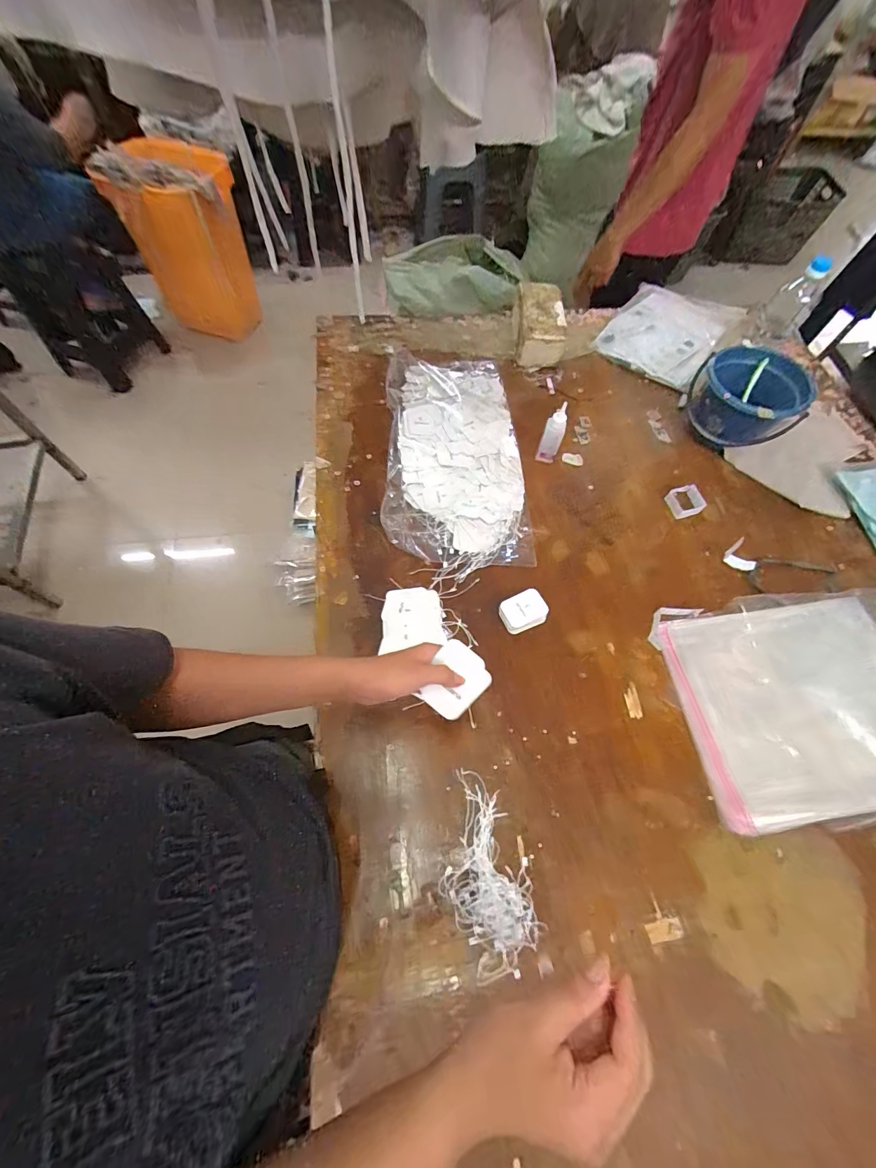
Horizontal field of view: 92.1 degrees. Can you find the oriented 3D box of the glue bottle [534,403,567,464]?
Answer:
[{"bbox_3d":[0.222,-0.293,0.815,0.039,0.117,0.028,15,64,6],"label":"glue bottle"}]

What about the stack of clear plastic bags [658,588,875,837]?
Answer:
[{"bbox_3d":[0.584,0.177,0.651,0.404,0.047,0.327,-4,64,-4],"label":"stack of clear plastic bags"}]

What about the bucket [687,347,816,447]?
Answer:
[{"bbox_3d":[0.619,-0.372,0.858,0.198,0.118,0.198,1,64,-1],"label":"bucket"}]

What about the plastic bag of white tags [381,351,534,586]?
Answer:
[{"bbox_3d":[0.026,-0.269,0.857,0.271,0.088,0.555,-3,64,-3],"label":"plastic bag of white tags"}]

